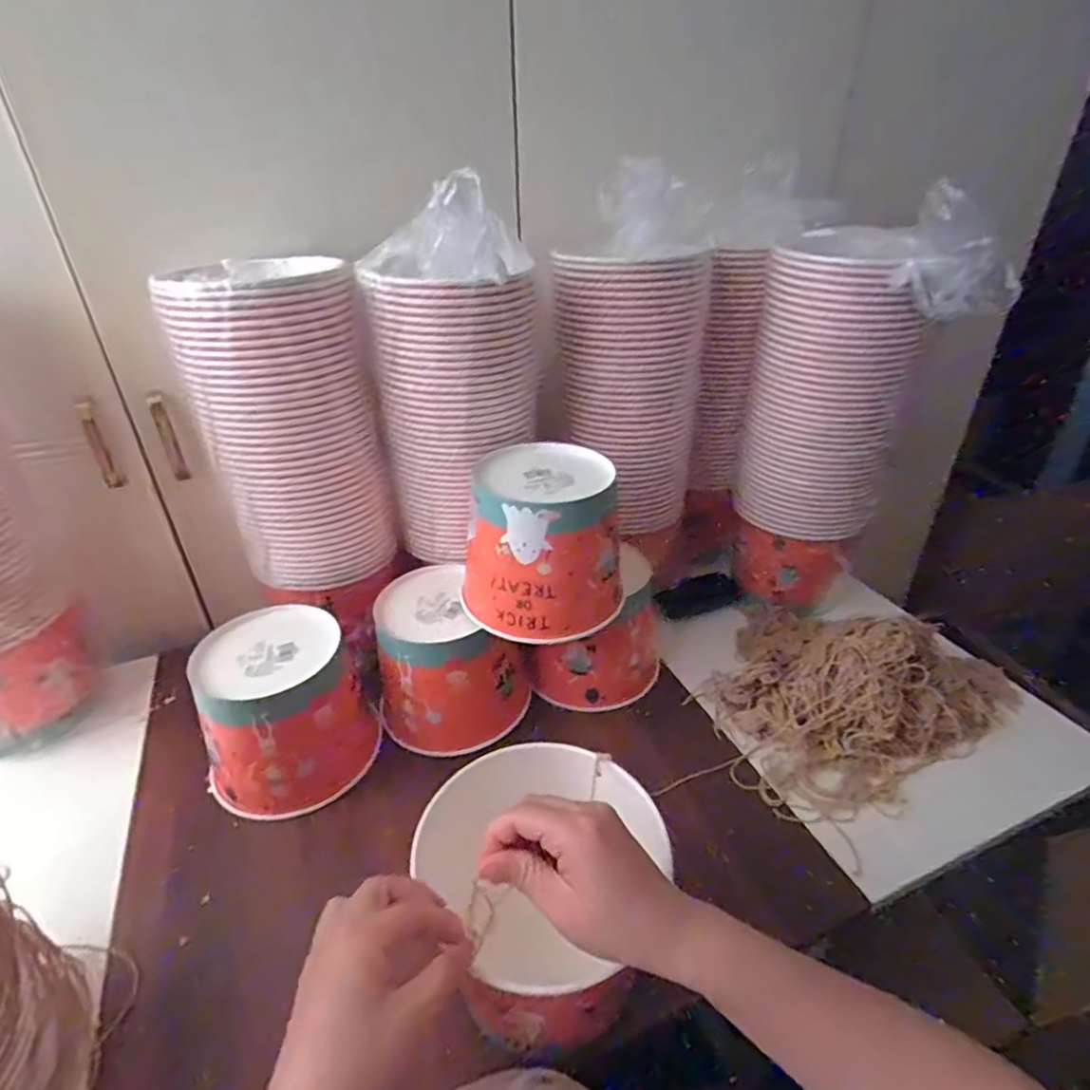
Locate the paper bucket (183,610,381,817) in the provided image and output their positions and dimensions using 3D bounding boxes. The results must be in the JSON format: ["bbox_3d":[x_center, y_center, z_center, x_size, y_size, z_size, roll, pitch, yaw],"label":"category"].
[{"bbox_3d":[-0.247,0.153,0.584,0.153,0.128,0.139,-19,36,-26],"label":"paper bucket"}]

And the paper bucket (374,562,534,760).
[{"bbox_3d":[-0.095,0.115,0.642,0.148,0.129,0.142,-7,32,-10],"label":"paper bucket"}]

